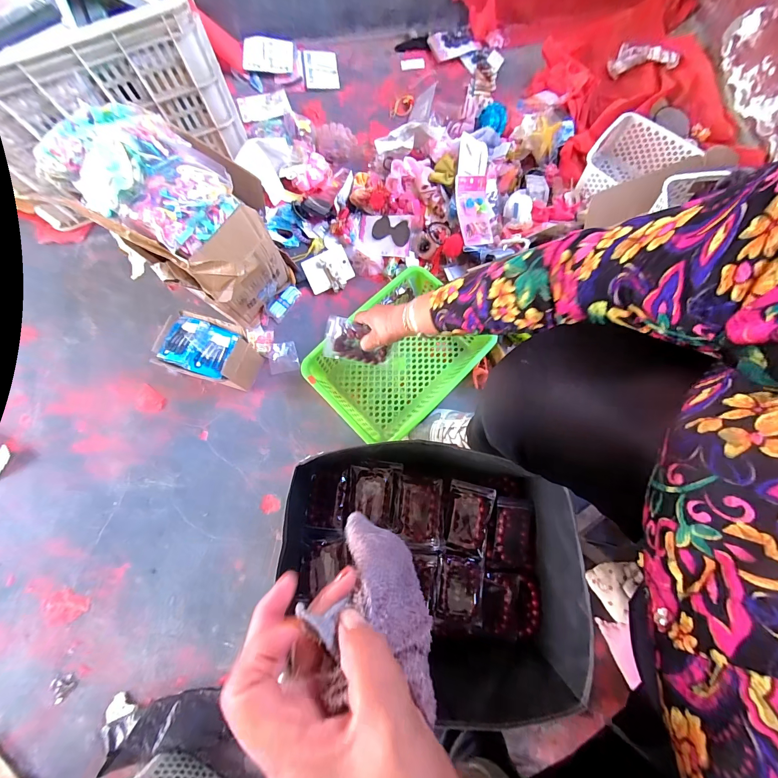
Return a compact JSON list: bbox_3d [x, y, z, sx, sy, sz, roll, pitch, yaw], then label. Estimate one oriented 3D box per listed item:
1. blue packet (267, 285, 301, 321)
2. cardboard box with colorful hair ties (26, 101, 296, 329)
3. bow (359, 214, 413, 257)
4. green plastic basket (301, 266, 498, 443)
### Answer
[{"bbox_3d":[-0.231,-0.191,0.751,0.038,0.012,0.082,35,78,8],"label":"blue packet"},{"bbox_3d":[-0.348,-0.260,0.604,0.253,0.326,0.188,26,79,6],"label":"cardboard box with colorful hair ties"},{"bbox_3d":[-0.011,-0.343,0.761,0.128,0.018,0.086,15,100,23],"label":"bow"},{"bbox_3d":[0.024,-0.059,0.682,0.323,0.070,0.225,-42,79,-10],"label":"green plastic basket"}]

